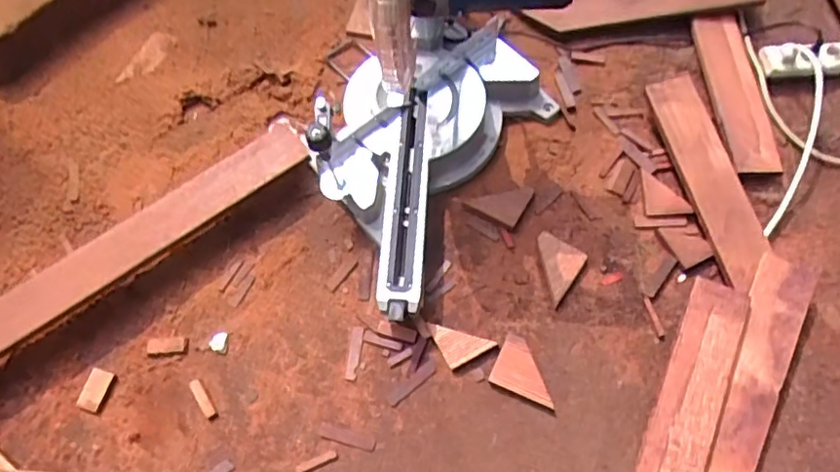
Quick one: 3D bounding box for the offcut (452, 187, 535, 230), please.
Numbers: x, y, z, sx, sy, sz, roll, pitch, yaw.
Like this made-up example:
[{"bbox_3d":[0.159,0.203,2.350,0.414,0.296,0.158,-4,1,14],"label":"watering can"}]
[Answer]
[{"bbox_3d":[0.132,-0.070,1.067,0.115,0.020,0.086,24,68,15],"label":"offcut"}]

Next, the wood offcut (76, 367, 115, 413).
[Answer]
[{"bbox_3d":[-0.528,0.249,0.989,0.037,0.016,0.065,14,65,8],"label":"wood offcut"}]

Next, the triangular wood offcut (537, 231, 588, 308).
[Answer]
[{"bbox_3d":[0.220,0.052,1.017,0.085,0.016,0.095,31,92,16],"label":"triangular wood offcut"}]

